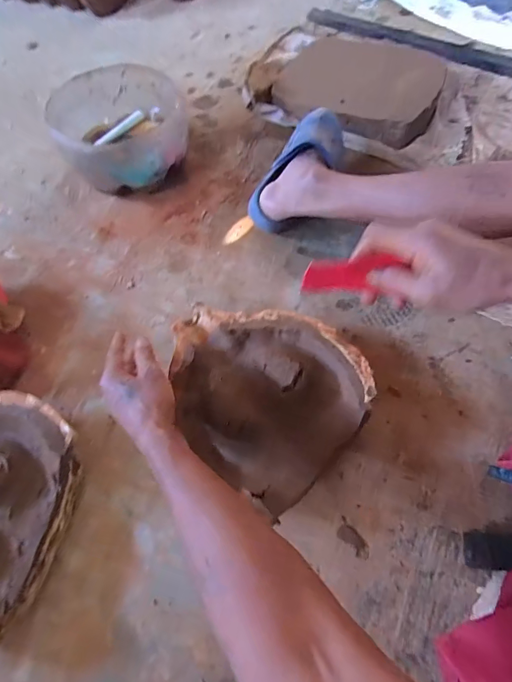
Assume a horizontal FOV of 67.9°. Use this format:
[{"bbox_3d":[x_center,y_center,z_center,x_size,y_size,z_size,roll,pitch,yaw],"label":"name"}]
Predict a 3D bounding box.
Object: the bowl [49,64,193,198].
[{"bbox_3d":[-0.251,-0.397,0.728,0.233,0.121,0.230,-1,63,3],"label":"bowl"}]

